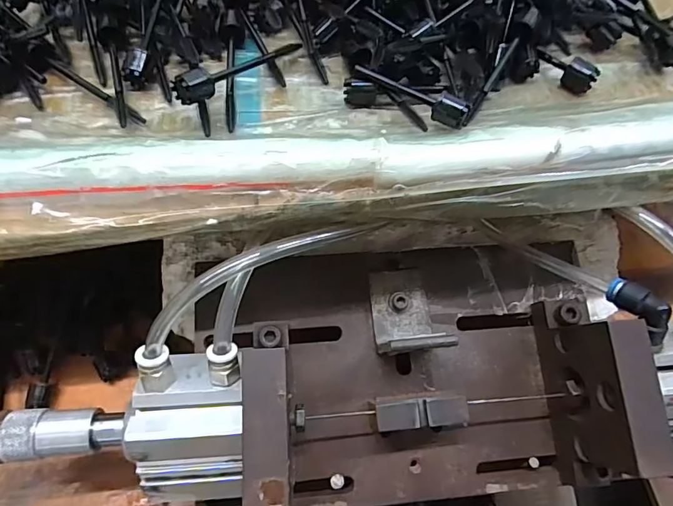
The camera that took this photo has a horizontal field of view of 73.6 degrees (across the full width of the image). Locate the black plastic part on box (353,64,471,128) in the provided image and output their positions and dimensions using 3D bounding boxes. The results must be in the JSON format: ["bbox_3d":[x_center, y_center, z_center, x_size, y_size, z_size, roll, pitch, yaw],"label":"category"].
[{"bbox_3d":[0.036,-0.081,0.225,0.063,0.010,0.008,32,62,15],"label":"black plastic part on box"}]

